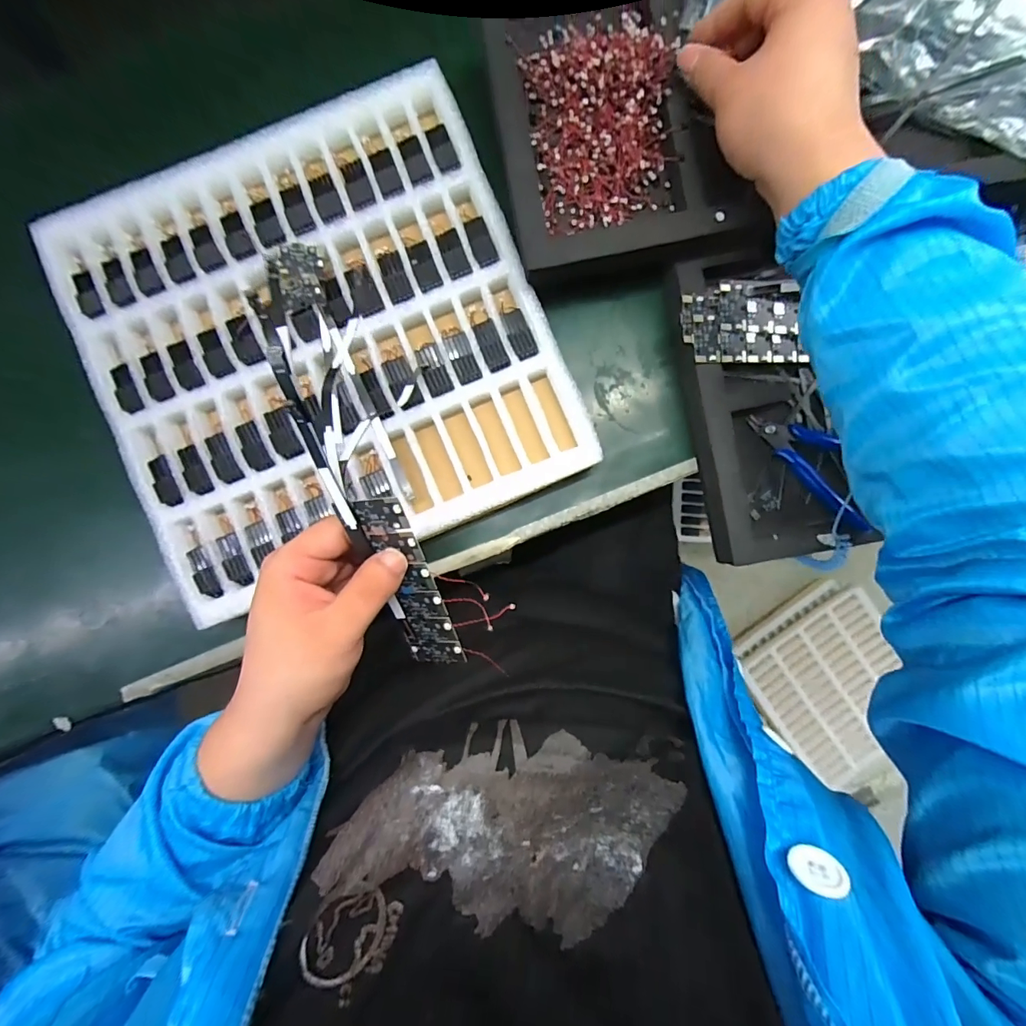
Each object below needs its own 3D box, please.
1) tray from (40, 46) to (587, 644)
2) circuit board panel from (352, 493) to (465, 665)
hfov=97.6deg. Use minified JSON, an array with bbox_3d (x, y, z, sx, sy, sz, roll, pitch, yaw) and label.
[{"bbox_3d":[-0.151,-0.129,0.357,0.333,0.035,0.339,-25,90,-1],"label":"tray"},{"bbox_3d":[-0.060,0.047,0.268,0.033,0.004,0.129,-6,124,13],"label":"circuit board panel"}]

